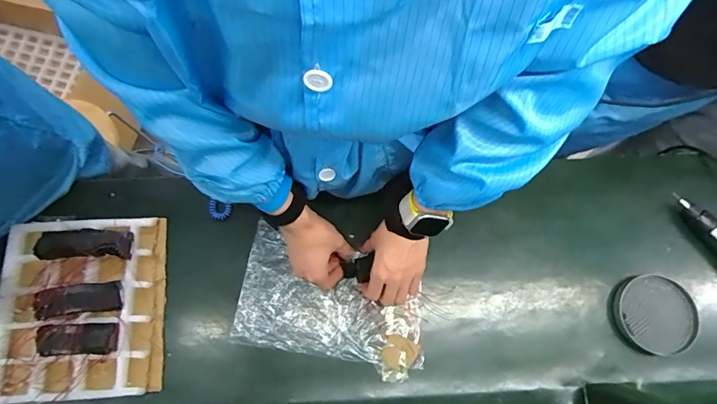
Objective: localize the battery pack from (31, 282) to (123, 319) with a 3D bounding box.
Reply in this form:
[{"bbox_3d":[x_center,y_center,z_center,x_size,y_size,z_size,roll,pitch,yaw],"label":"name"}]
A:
[{"bbox_3d":[-0.394,0.138,0.583,0.107,0.010,0.039,-4,76,-15],"label":"battery pack"}]

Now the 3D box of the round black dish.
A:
[{"bbox_3d":[0.444,0.167,0.619,0.130,0.018,0.113,-4,76,-3],"label":"round black dish"}]

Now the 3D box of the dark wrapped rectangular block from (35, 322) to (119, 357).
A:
[{"bbox_3d":[-0.387,0.189,0.570,0.099,0.017,0.041,-1,76,-2],"label":"dark wrapped rectangular block"}]

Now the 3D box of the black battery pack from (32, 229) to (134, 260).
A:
[{"bbox_3d":[-0.403,0.064,0.613,0.131,0.032,0.042,0,76,-2],"label":"black battery pack"}]

